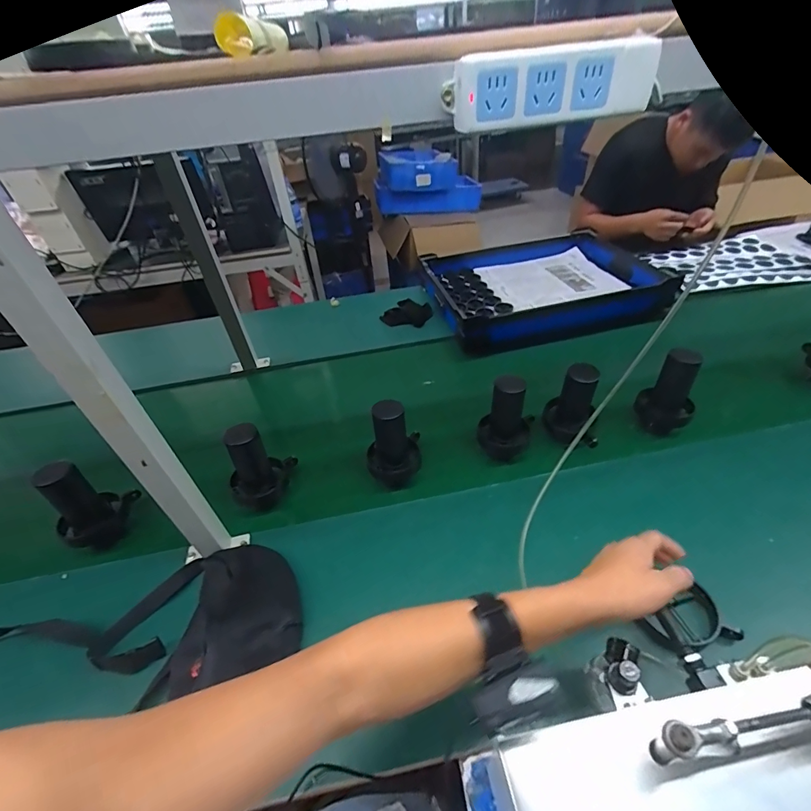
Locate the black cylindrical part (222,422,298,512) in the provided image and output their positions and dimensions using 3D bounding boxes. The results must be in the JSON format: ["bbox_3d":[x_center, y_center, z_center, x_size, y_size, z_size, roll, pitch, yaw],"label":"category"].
[{"bbox_3d":[-0.255,0.099,0.710,0.111,0.154,0.084,-25,44,-20],"label":"black cylindrical part"}]

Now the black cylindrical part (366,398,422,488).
[{"bbox_3d":[-0.024,0.064,0.726,0.095,0.168,0.095,-8,41,-1],"label":"black cylindrical part"}]

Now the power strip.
[{"bbox_3d":[0.129,-0.274,0.349,0.171,0.054,0.024,-8,41,-1],"label":"power strip"}]

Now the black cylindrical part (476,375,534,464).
[{"bbox_3d":[0.189,0.015,0.763,0.100,0.163,0.087,5,42,13],"label":"black cylindrical part"}]

